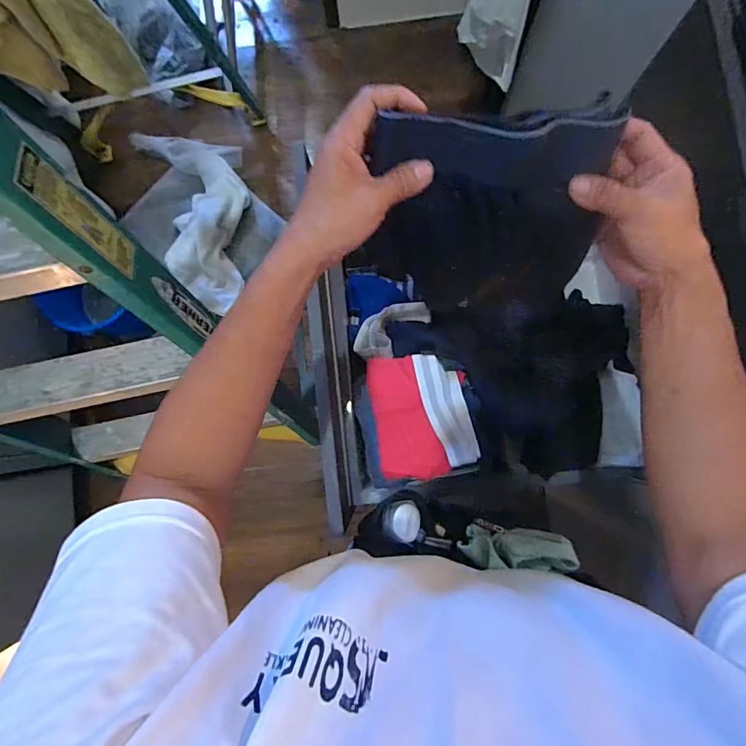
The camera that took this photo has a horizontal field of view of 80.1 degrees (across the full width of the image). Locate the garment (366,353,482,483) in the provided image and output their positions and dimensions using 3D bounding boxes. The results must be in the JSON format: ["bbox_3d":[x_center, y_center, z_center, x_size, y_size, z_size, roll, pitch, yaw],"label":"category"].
[{"bbox_3d":[0.070,0.060,0.650,0.137,0.045,0.176,-8,84,1],"label":"garment"}]

